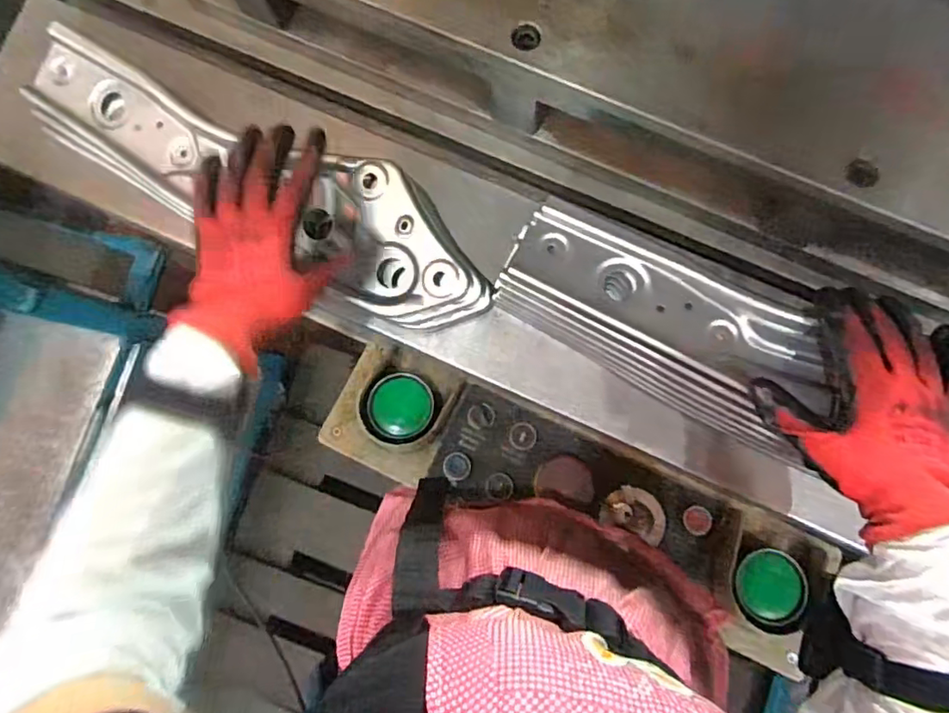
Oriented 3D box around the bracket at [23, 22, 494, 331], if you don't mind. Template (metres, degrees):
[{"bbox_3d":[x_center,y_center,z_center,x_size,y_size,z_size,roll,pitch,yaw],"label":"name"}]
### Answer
[{"bbox_3d":[-0.197,-0.149,0.520,0.454,0.050,0.112,25,86,7],"label":"bracket"}]

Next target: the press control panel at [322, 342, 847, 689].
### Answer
[{"bbox_3d":[0.108,0.148,0.629,0.532,0.092,0.142,24,86,5],"label":"press control panel"}]

